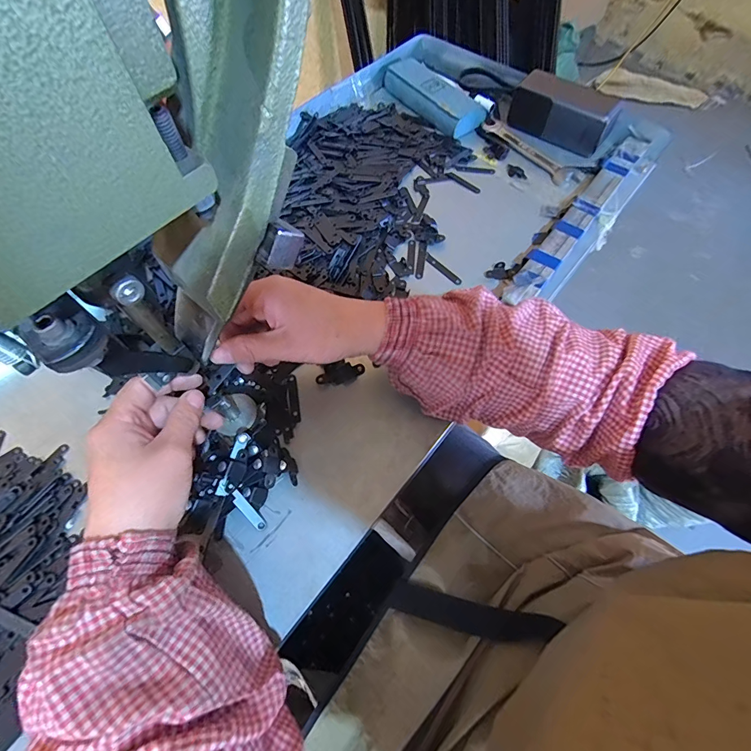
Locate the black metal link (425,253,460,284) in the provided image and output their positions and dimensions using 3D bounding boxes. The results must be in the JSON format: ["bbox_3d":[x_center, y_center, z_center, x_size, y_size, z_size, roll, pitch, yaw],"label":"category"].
[{"bbox_3d":[0.075,-0.119,0.435,0.009,0.004,0.052,-38,70,-17],"label":"black metal link"}]

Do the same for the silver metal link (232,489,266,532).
[{"bbox_3d":[-0.102,0.109,0.313,0.009,0.004,0.039,-38,98,-17],"label":"silver metal link"}]

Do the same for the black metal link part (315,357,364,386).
[{"bbox_3d":[-0.034,-0.002,0.376,0.046,0.008,0.022,-10,64,-5],"label":"black metal link part"}]

